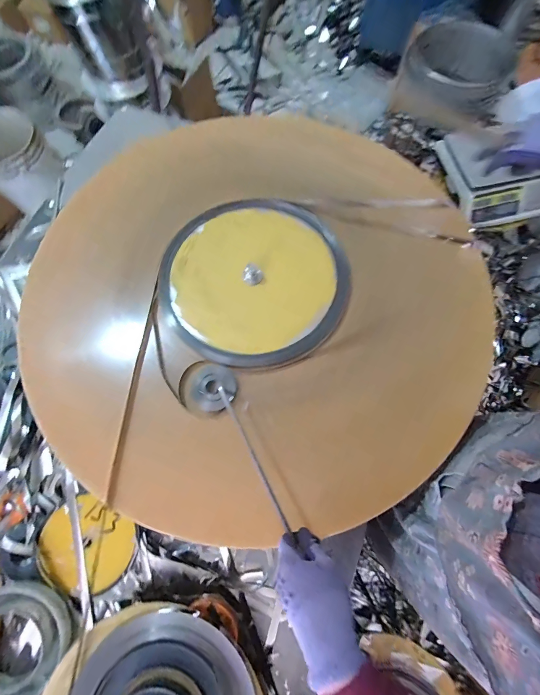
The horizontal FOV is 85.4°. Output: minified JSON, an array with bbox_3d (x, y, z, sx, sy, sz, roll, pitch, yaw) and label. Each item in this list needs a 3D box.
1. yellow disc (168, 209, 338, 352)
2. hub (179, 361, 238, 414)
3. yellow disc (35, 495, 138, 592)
[{"bbox_3d":[-0.031,-0.126,0.523,0.281,0.024,0.252,4,74,3],"label":"yellow disc"},{"bbox_3d":[-0.098,0.063,0.462,0.087,0.012,0.081,-1,74,2],"label":"hub"},{"bbox_3d":[-0.278,0.300,0.447,0.123,0.013,0.132,2,73,-7],"label":"yellow disc"}]

